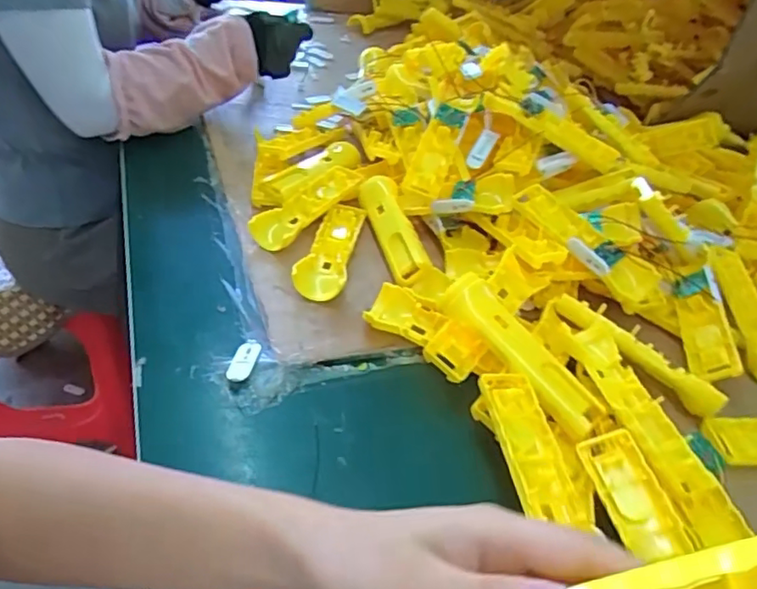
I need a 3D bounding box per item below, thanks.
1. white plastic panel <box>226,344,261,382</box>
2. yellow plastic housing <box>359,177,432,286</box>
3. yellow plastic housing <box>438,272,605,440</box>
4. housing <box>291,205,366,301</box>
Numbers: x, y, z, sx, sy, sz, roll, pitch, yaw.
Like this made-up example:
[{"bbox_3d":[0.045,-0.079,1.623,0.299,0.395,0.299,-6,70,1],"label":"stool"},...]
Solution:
[{"bbox_3d":[-0.117,0.059,0.510,0.021,0.004,0.044,14,40,4],"label":"white plastic panel"},{"bbox_3d":[0.016,-0.077,0.658,0.044,0.027,0.164,-3,42,-16],"label":"yellow plastic housing"},{"bbox_3d":[0.121,0.051,0.502,0.041,0.027,0.161,-35,77,-34],"label":"yellow plastic housing"},{"bbox_3d":[-0.051,-0.053,0.631,0.050,0.019,0.149,11,40,1],"label":"housing"}]

